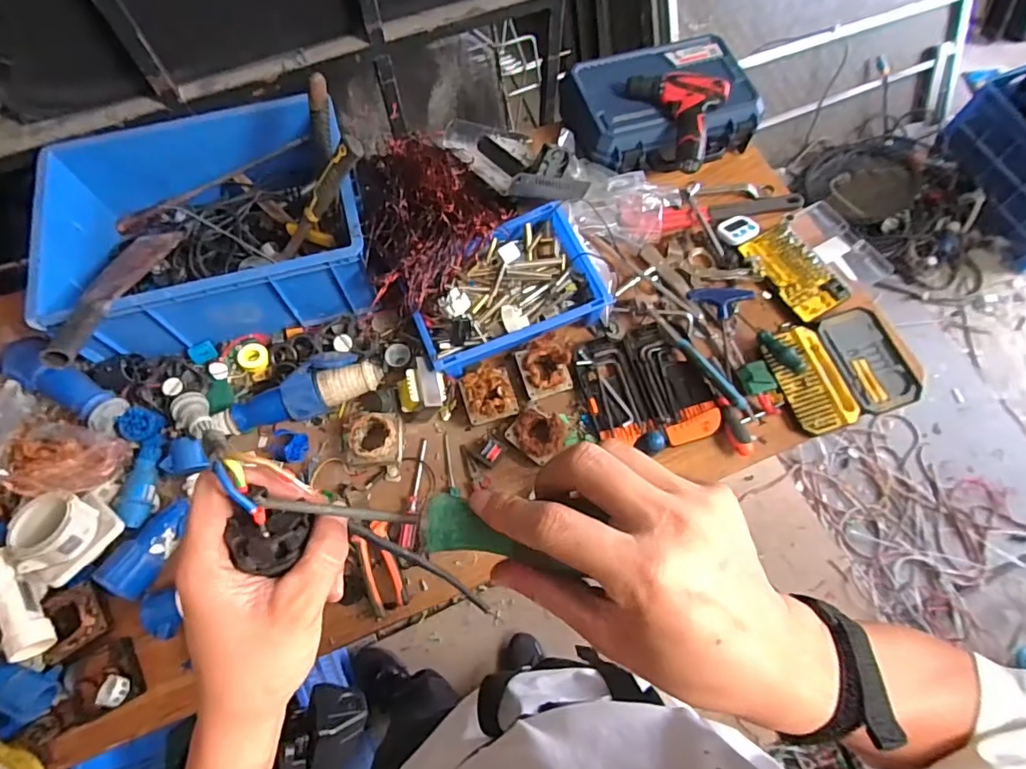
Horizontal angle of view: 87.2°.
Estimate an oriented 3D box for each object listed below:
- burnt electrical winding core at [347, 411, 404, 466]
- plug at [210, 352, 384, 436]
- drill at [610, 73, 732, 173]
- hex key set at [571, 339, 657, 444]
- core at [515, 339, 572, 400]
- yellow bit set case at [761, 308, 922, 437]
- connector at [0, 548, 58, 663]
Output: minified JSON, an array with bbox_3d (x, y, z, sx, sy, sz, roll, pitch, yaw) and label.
[{"bbox_3d":[-0.220,0.087,0.857,0.086,0.052,0.084,-5,67,-2],"label":"burnt electrical winding core"},{"bbox_3d":[-0.343,0.013,0.860,0.261,0.057,0.079,-20,68,-9],"label":"plug"},{"bbox_3d":[0.281,-0.503,1.004,0.204,0.055,0.179,16,67,7],"label":"drill"},{"bbox_3d":[0.167,0.007,0.901,0.094,0.014,0.177,-11,67,-5],"label":"hex key set"},{"bbox_3d":[0.056,-0.030,0.905,0.090,0.041,0.096,-17,68,-7],"label":"core"},{"bbox_3d":[0.567,-0.029,0.926,0.236,0.026,0.182,-16,68,-7],"label":"yellow bit set case"},{"bbox_3d":[-0.649,0.284,0.699,0.045,0.052,0.145,-29,95,-12],"label":"connector"}]

